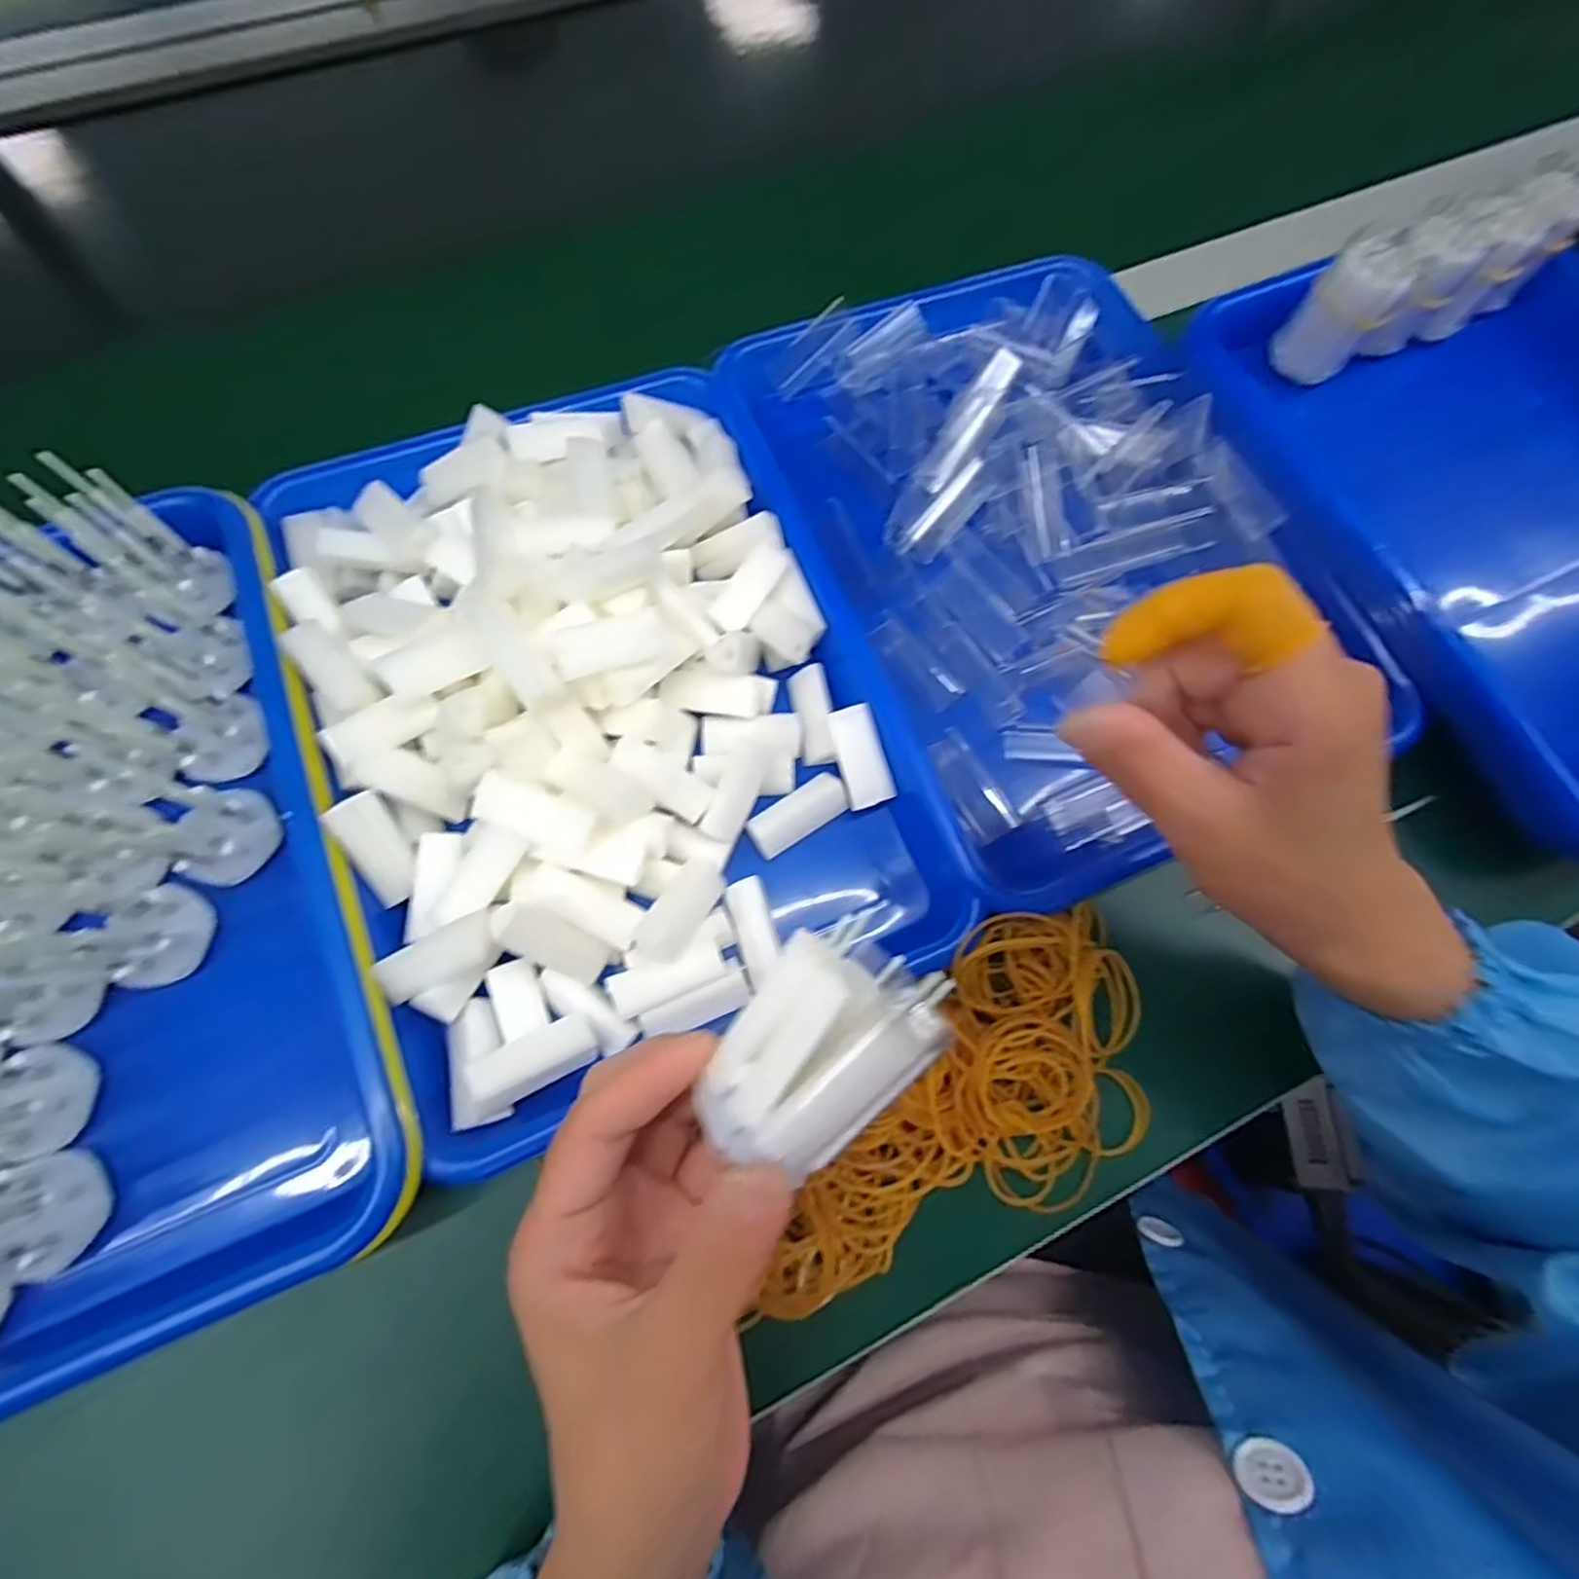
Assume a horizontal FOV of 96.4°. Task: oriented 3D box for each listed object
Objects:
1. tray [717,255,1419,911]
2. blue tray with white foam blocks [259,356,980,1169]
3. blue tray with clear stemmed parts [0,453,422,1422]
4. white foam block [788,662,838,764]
[{"bbox_3d":[0.131,-0.125,0.362,0.247,0.039,0.326,-20,74,-9],"label":"tray"},{"bbox_3d":[-0.083,-0.040,0.314,0.230,0.052,0.322,-22,74,-9],"label":"blue tray with white foam blocks"},{"bbox_3d":[-0.297,0.042,0.262,0.240,0.072,0.333,-21,74,-9],"label":"blue tray with clear stemmed parts"},{"bbox_3d":[0.012,-0.035,0.332,0.017,0.014,0.045,-11,72,-6],"label":"white foam block"}]

